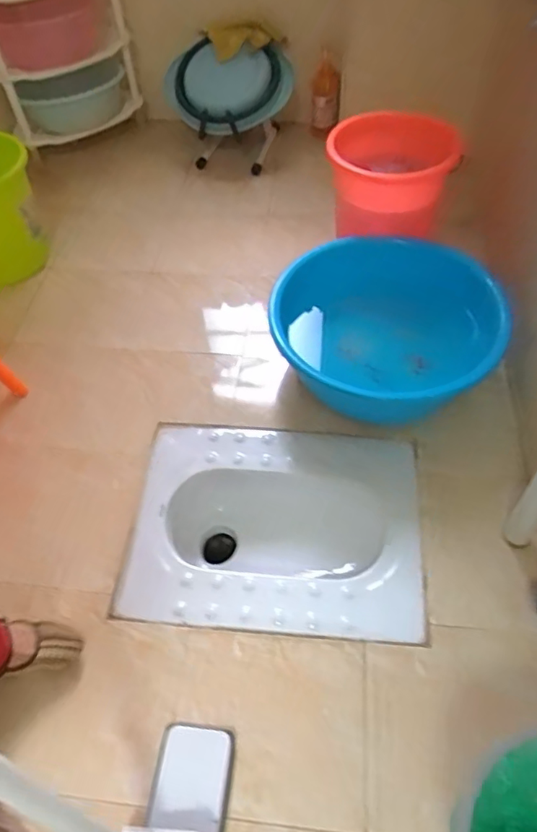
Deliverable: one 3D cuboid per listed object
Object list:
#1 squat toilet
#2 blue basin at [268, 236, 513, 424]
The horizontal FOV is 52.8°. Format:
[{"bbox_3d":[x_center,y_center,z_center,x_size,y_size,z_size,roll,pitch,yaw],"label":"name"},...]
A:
[{"bbox_3d":[0.013,0.242,1.101,0.553,0.172,0.426,4,53,5],"label":"squat toilet"},{"bbox_3d":[0.255,-0.197,1.230,0.516,0.205,0.407,5,52,7],"label":"blue basin"}]

